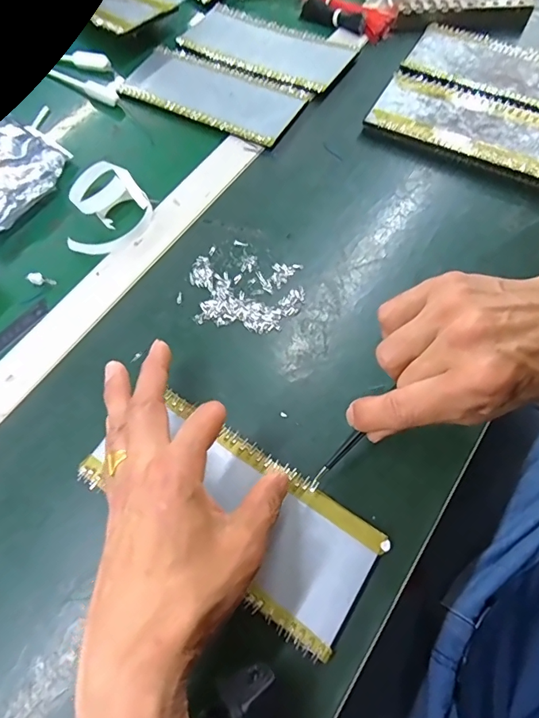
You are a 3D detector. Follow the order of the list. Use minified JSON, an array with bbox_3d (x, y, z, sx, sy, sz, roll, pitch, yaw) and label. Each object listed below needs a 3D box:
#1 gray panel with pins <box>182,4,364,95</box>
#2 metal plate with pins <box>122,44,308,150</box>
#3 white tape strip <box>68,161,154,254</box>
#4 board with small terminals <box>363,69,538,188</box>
[{"bbox_3d":[-0.006,-0.355,0.499,0.198,0.017,0.089,32,71,15],"label":"gray panel with pins"},{"bbox_3d":[-0.064,-0.286,0.470,0.197,0.009,0.082,28,70,13],"label":"metal plate with pins"},{"bbox_3d":[-0.146,-0.139,0.399,0.073,0.019,0.084,-3,66,0],"label":"white tape strip"},{"bbox_3d":[0.201,-0.224,0.426,0.195,0.020,0.092,27,70,13],"label":"board with small terminals"}]

